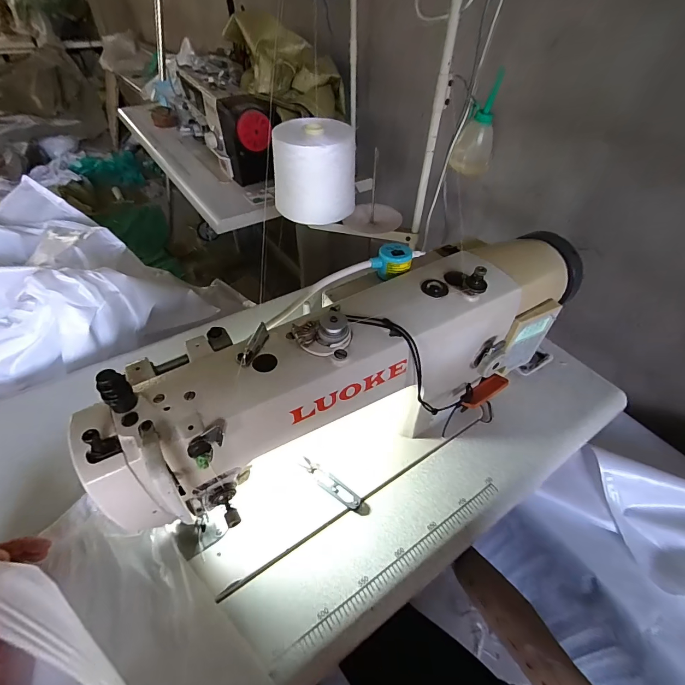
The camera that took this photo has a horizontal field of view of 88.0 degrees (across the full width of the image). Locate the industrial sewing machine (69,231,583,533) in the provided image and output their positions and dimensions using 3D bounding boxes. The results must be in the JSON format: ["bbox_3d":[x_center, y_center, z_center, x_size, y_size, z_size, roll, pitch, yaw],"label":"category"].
[{"bbox_3d":[0.046,0.029,0.437,0.570,0.240,0.165,-23,50,-21],"label":"industrial sewing machine"}]

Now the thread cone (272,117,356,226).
[{"bbox_3d":[-0.053,-0.338,0.714,0.134,0.160,0.129,-35,56,-30],"label":"thread cone"}]

